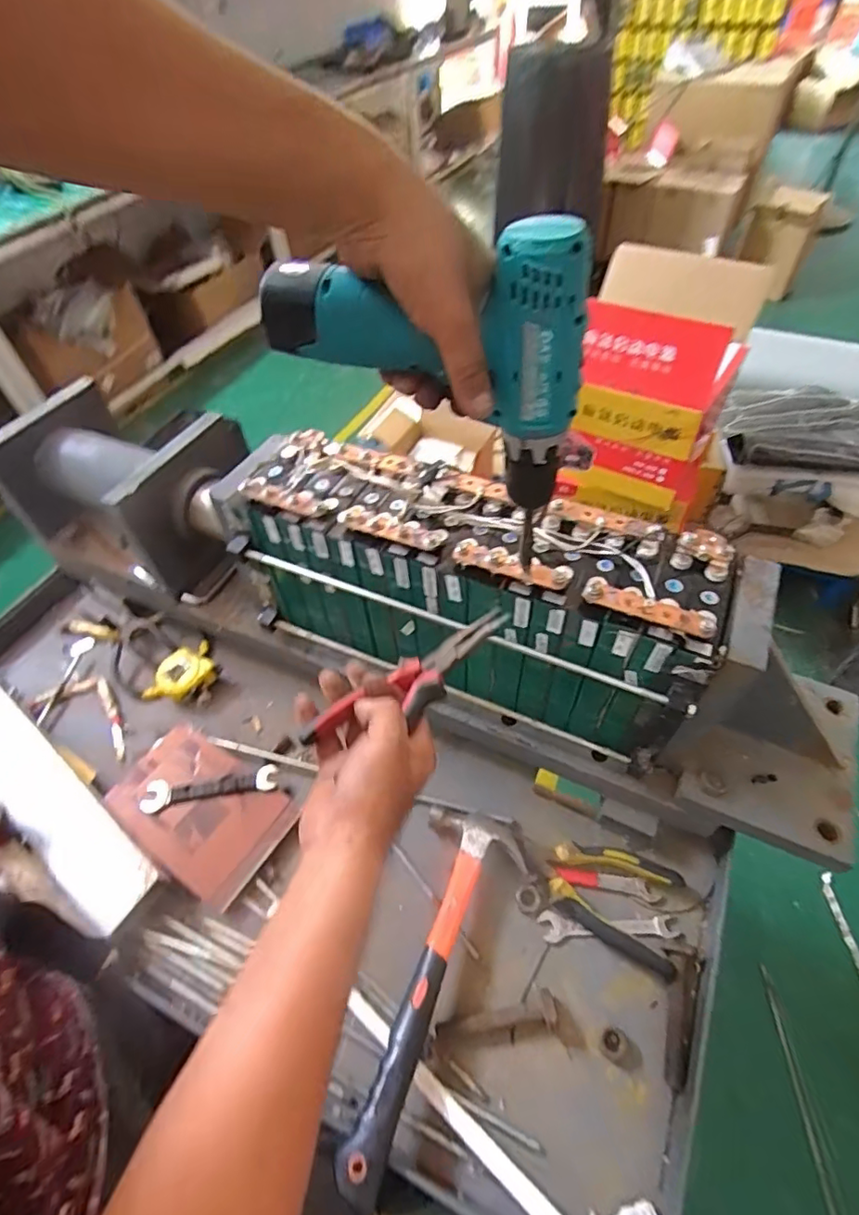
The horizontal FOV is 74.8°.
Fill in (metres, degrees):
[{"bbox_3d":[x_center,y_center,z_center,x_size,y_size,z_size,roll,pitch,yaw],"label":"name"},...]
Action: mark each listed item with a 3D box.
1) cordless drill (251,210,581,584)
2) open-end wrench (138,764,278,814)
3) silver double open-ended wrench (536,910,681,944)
[{"bbox_3d":[0.000,-0.136,0.382,0.190,0.199,0.061,-5,52,0],"label":"cordless drill"},{"bbox_3d":[-0.266,0.217,0.683,0.155,0.017,0.035,-12,52,-5],"label":"open-end wrench"},{"bbox_3d":[0.191,0.339,0.600,0.146,0.011,0.028,-3,52,1],"label":"silver double open-ended wrench"}]

